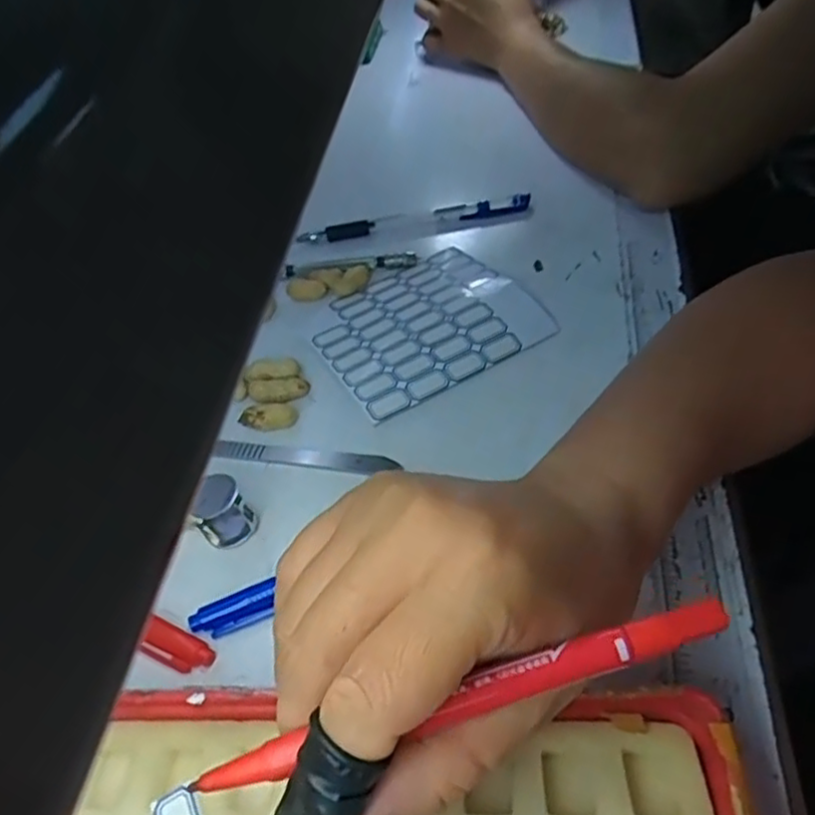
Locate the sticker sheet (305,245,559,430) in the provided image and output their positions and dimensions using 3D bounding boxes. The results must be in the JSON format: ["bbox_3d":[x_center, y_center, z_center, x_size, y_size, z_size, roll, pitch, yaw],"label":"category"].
[{"bbox_3d":[0.008,-0.051,0.390,0.121,0.009,0.107,-27,50,-18],"label":"sticker sheet"}]

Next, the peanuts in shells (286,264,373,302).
[{"bbox_3d":[-0.049,-0.079,0.423,0.052,0.009,0.021,-11,47,-3],"label":"peanuts in shells"}]

